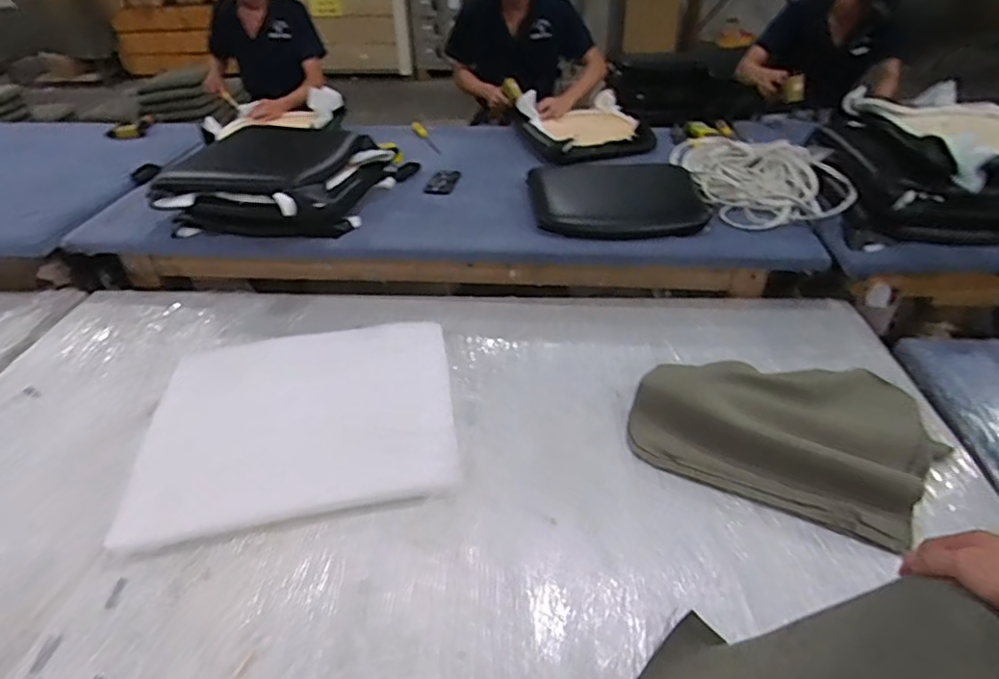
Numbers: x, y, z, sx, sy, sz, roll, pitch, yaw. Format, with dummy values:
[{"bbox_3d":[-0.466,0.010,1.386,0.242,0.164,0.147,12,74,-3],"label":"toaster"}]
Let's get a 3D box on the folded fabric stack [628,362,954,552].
[{"bbox_3d":[0.532,0.147,1.086,0.510,0.105,0.378,18,43,22],"label":"folded fabric stack"}]

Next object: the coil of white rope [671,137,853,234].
[{"bbox_3d":[0.729,-0.493,1.655,0.350,0.090,0.509,-4,37,-3],"label":"coil of white rope"}]

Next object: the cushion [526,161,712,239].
[{"bbox_3d":[0.322,-0.396,1.633,0.507,0.073,0.440,10,38,15],"label":"cushion"}]

